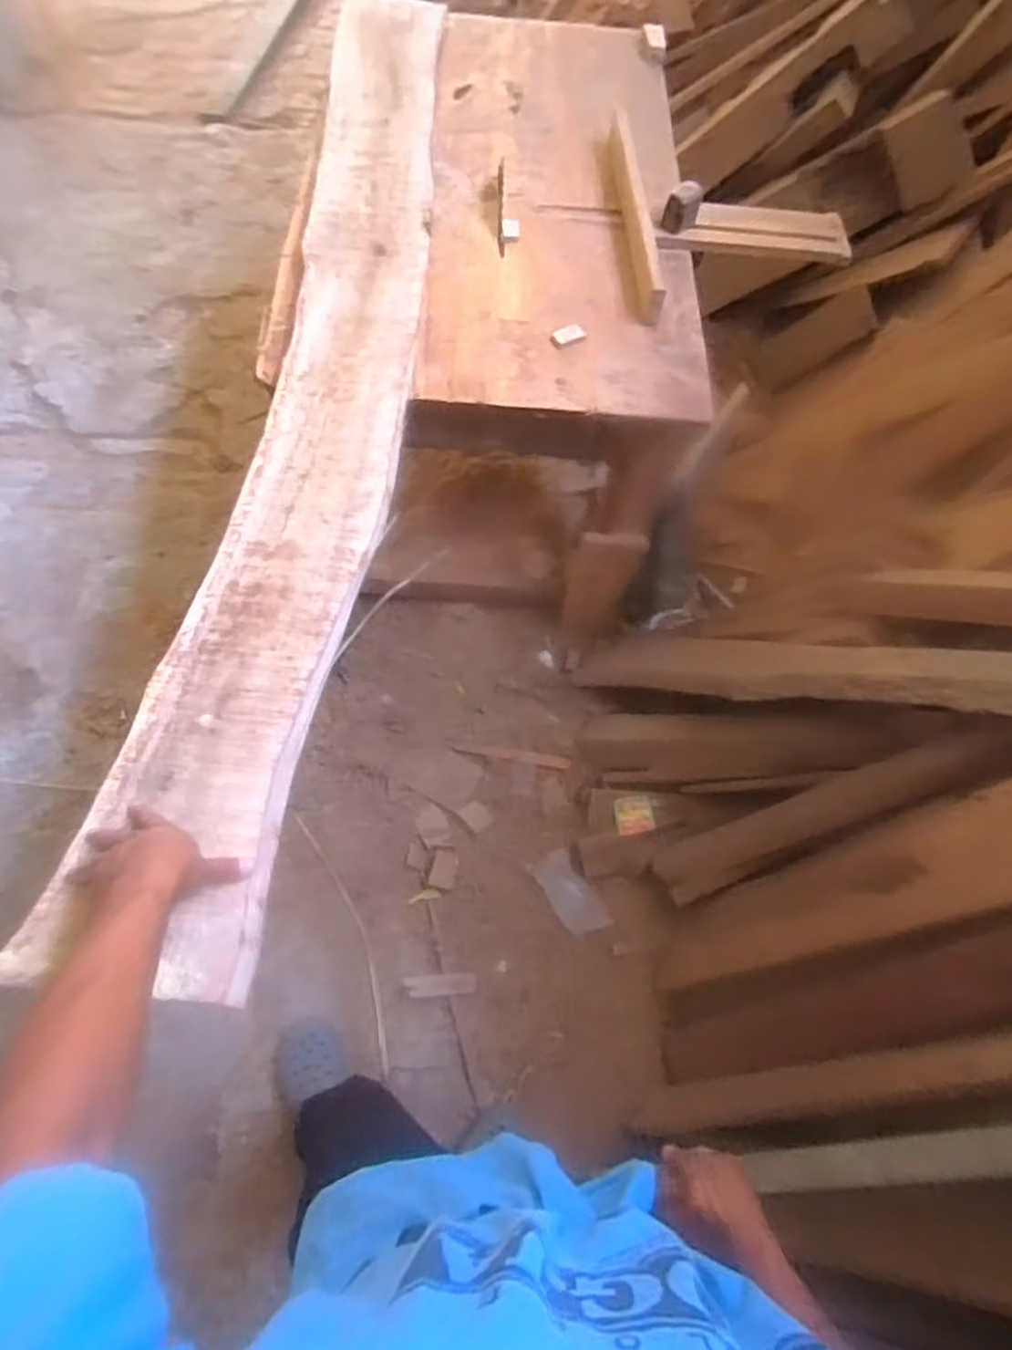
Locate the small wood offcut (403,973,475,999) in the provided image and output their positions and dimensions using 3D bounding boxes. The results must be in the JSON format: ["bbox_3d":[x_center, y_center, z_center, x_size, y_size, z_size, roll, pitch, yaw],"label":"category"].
[{"bbox_3d":[-0.124,0.588,1.387,0.130,0.007,0.038,-5,65,-1],"label":"small wood offcut"}]

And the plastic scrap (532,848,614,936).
[{"bbox_3d":[0.128,0.439,1.475,0.083,0.005,0.177,-28,68,-12],"label":"plastic scrap"}]

